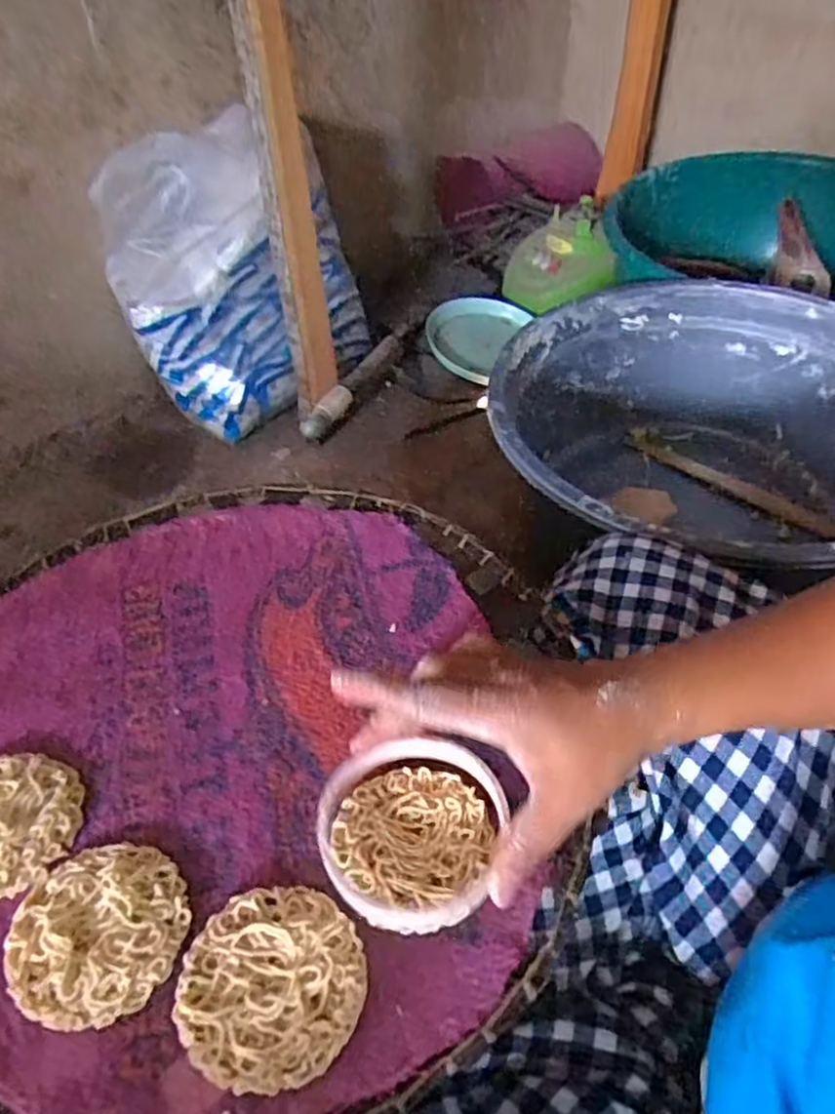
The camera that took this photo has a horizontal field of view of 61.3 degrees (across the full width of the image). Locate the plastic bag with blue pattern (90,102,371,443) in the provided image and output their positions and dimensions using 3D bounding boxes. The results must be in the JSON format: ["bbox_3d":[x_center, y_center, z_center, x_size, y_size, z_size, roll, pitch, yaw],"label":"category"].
[{"bbox_3d":[-0.194,-0.327,0.830,0.290,0.293,0.101,-26,50,-20],"label":"plastic bag with blue pattern"}]

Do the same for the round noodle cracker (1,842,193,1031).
[{"bbox_3d":[-0.143,0.165,0.315,0.076,0.006,0.073,-2,46,2],"label":"round noodle cracker"}]

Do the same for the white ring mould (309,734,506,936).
[{"bbox_3d":[-0.002,0.127,0.329,0.088,0.018,0.086,-2,46,2],"label":"white ring mould"}]

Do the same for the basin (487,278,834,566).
[{"bbox_3d":[0.281,-0.094,0.699,0.397,0.180,0.402,-2,46,2],"label":"basin"}]

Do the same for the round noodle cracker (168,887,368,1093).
[{"bbox_3d":[-0.061,0.179,0.298,0.075,0.008,0.074,-2,46,2],"label":"round noodle cracker"}]

